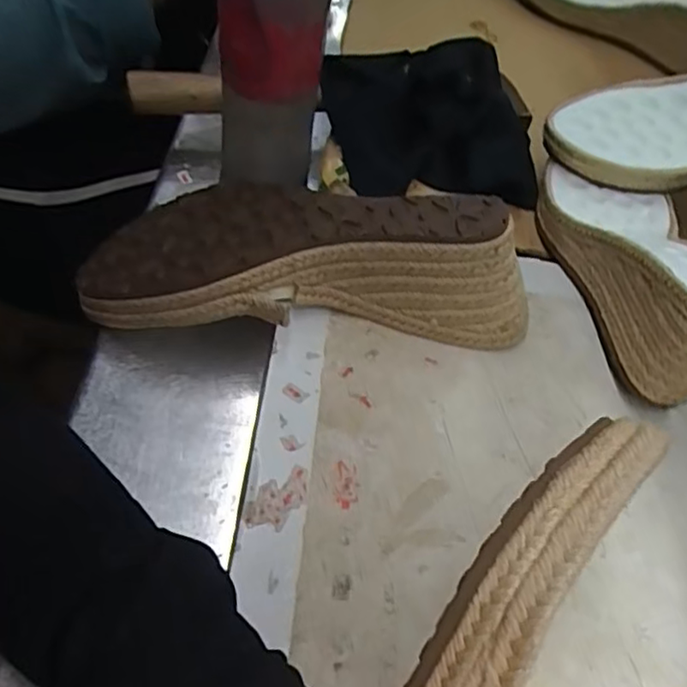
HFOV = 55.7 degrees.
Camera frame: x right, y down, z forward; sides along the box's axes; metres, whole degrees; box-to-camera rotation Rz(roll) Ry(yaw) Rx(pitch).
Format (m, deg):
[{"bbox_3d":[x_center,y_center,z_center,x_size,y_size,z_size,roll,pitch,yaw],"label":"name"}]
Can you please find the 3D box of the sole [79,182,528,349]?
[{"bbox_3d":[-0.018,-0.044,0.334,0.229,0.066,0.080,9,52,-1],"label":"sole"}]

